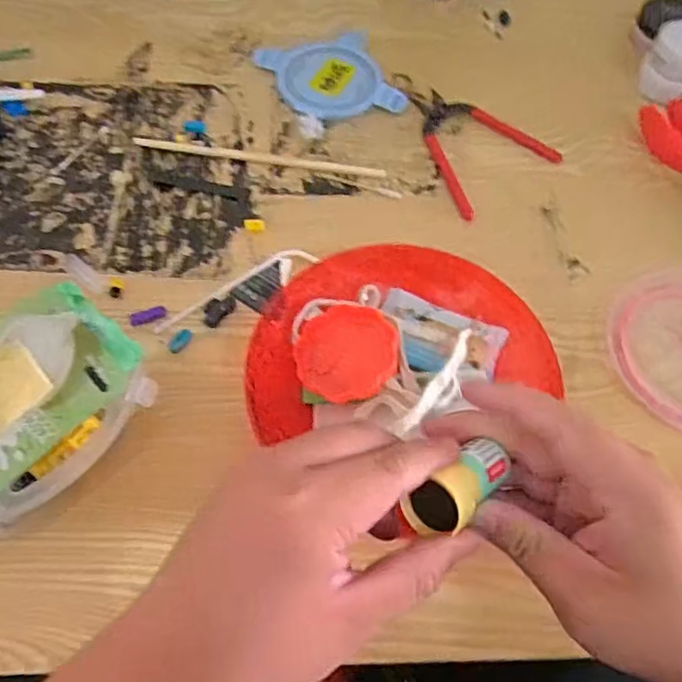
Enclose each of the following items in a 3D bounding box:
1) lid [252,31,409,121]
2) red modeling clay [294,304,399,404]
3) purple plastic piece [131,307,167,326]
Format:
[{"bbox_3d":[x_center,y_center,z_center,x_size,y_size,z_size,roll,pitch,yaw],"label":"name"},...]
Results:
[{"bbox_3d":[-0.010,-0.255,0.597,0.106,0.011,0.117,-22,66,-14],"label":"lid"},{"bbox_3d":[0.004,0.006,0.437,0.069,0.012,0.069,1,62,-2],"label":"red modeling clay"},{"bbox_3d":[-0.146,-0.020,0.471,0.026,0.009,0.010,-29,68,-17],"label":"purple plastic piece"}]

